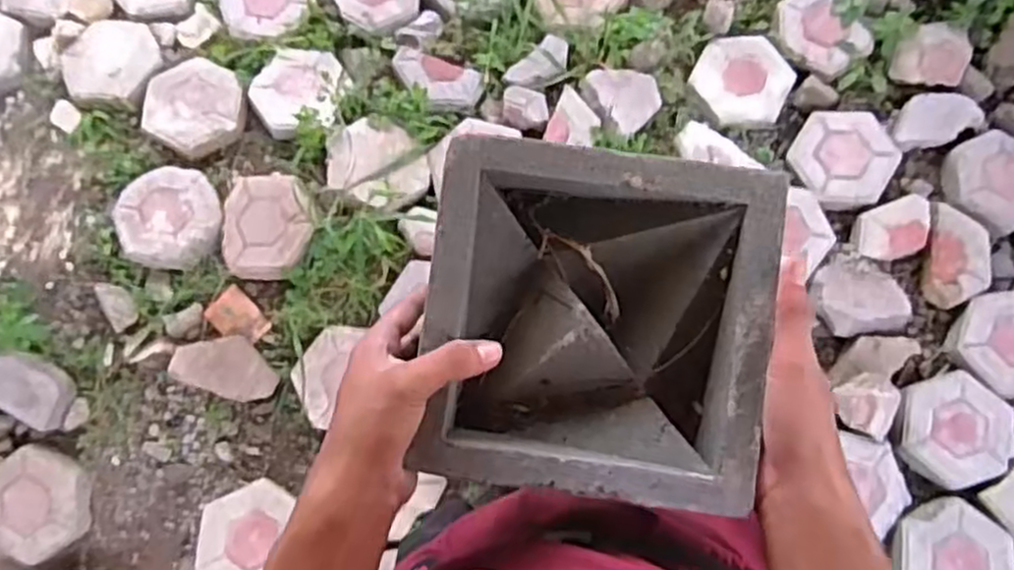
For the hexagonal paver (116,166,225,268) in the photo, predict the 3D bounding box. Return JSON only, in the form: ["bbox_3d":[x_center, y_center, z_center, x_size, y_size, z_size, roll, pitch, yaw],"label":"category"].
[{"bbox_3d":[-0.672,-0.137,1.504,0.209,0.038,0.208,1,76,2],"label":"hexagonal paver"}]

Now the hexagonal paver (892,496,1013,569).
[{"bbox_3d":[0.825,0.513,1.389,0.217,0.038,0.207,33,81,8],"label":"hexagonal paver"}]

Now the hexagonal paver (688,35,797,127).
[{"bbox_3d":[0.496,-0.434,1.600,0.189,0.046,0.212,-31,79,-5],"label":"hexagonal paver"}]

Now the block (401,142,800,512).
[{"bbox_3d":[0.052,0.024,0.451,0.192,0.067,0.193,8,78,3],"label":"block"}]

